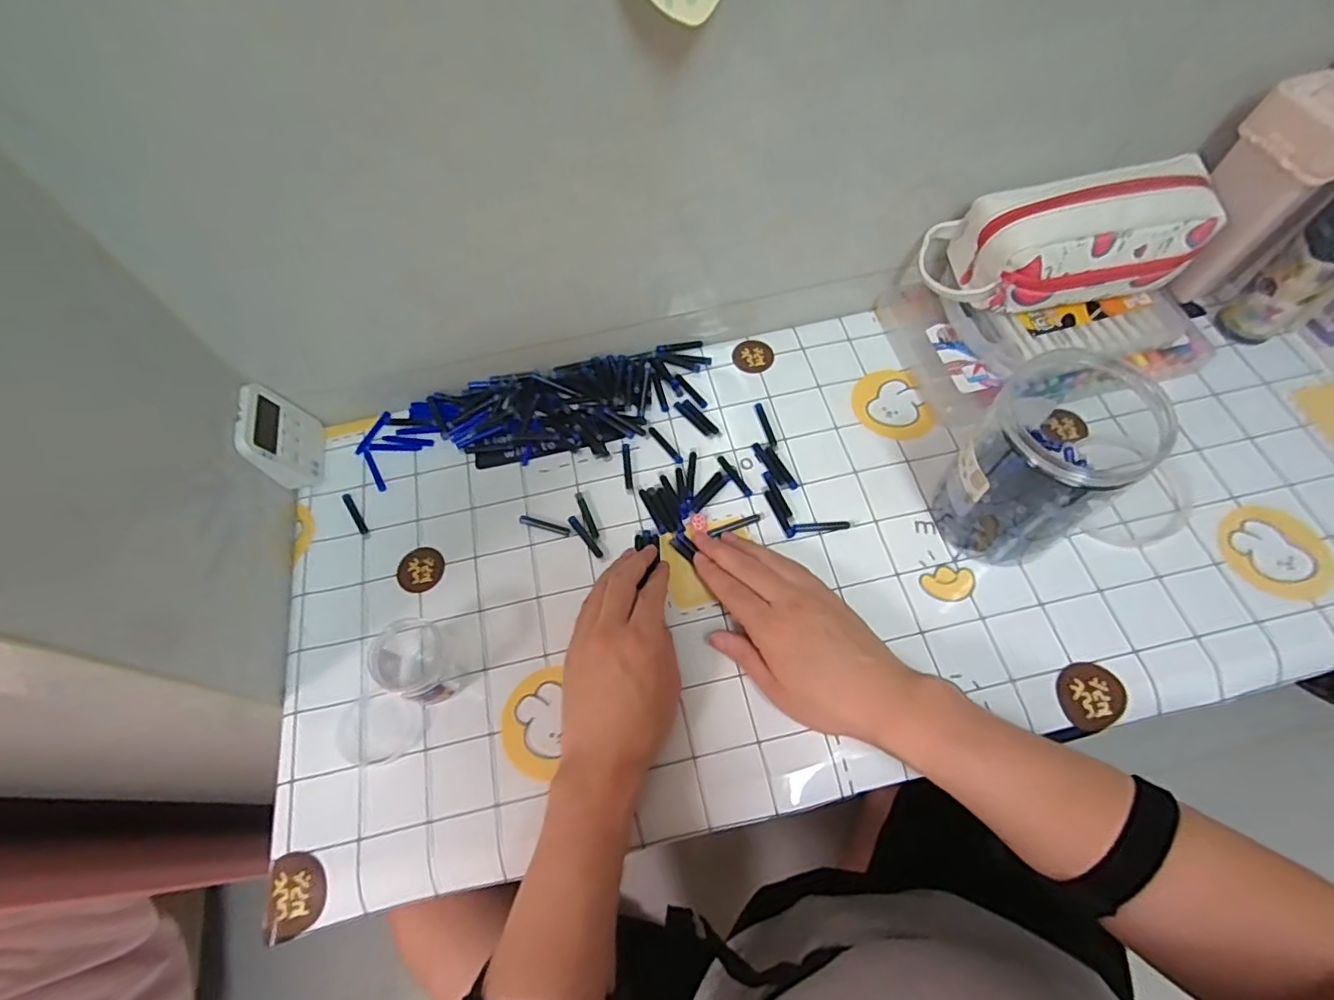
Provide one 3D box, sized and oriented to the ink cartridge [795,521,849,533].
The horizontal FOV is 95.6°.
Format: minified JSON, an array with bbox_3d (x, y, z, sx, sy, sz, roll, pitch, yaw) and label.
[{"bbox_3d":[0.131,0.022,0.511,0.046,0.004,0.008,-6,64,0],"label":"ink cartridge"}]

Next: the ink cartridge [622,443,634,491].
[{"bbox_3d":[-0.037,-0.032,0.559,0.008,0.004,0.049,-7,64,-1],"label":"ink cartridge"}]

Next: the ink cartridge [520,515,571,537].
[{"bbox_3d":[-0.105,0.022,0.520,0.047,0.004,0.008,15,65,10],"label":"ink cartridge"}]

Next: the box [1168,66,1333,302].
[{"bbox_3d":[0.515,-0.259,0.527,0.076,0.169,0.081,-14,64,-4],"label":"box"}]

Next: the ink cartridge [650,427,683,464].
[{"bbox_3d":[-0.001,-0.050,0.554,0.007,0.004,0.047,-34,67,-13],"label":"ink cartridge"}]

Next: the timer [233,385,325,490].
[{"bbox_3d":[-0.344,-0.054,0.536,0.019,0.080,0.077,-19,64,13],"label":"timer"}]

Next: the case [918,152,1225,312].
[{"bbox_3d":[0.333,-0.217,0.509,0.216,0.101,0.094,-5,63,14],"label":"case"}]

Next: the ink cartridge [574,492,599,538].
[{"bbox_3d":[-0.070,0.012,0.524,0.008,0.004,0.047,-22,65,-8],"label":"ink cartridge"}]

